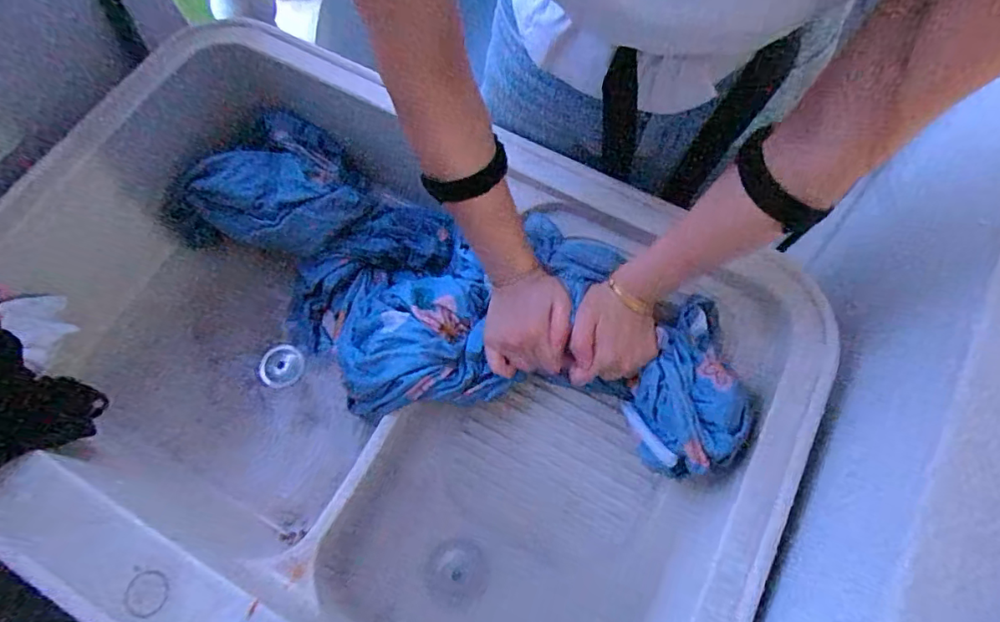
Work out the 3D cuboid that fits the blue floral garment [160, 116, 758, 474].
[{"bbox_3d":[-0.091,-0.014,0.634,0.718,0.164,0.249,26,71,23],"label":"blue floral garment"}]

